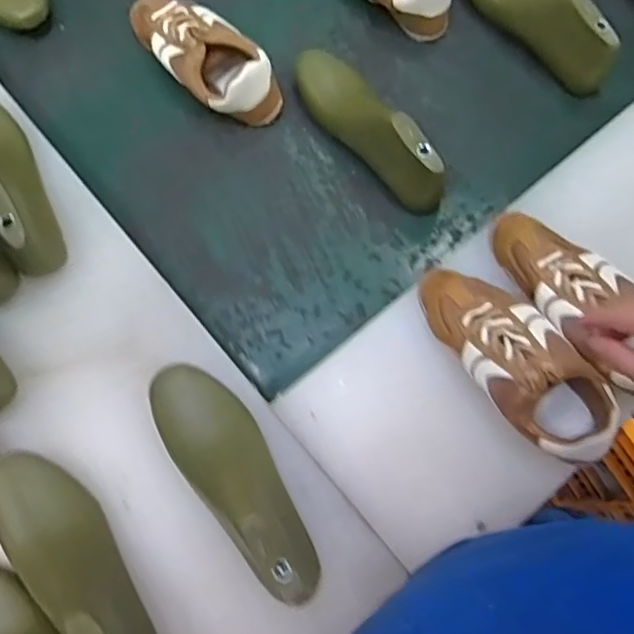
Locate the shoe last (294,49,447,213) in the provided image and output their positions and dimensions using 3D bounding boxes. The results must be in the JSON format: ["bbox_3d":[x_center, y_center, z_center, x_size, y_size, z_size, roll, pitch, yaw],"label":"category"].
[{"bbox_3d":[0.058,-0.230,0.699,0.087,0.092,0.240,-27,78,-9],"label":"shoe last"}]

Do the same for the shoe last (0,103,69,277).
[{"bbox_3d":[-0.326,-0.155,0.622,0.080,0.093,0.227,-37,78,-11],"label":"shoe last"}]

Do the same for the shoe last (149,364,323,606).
[{"bbox_3d":[-0.071,0.141,0.538,0.074,0.079,0.227,-34,79,-11],"label":"shoe last"}]

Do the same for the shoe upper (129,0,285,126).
[{"bbox_3d":[-0.138,-0.320,0.728,0.096,0.071,0.224,-39,80,-12],"label":"shoe upper"}]

